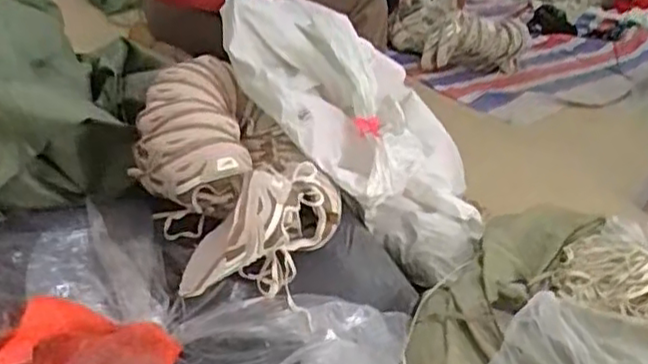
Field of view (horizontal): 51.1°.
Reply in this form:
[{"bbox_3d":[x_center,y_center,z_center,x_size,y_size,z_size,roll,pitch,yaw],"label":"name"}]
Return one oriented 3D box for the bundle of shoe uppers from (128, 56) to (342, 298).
[{"bbox_3d":[-0.166,-0.012,1.112,0.260,0.233,0.411,-17,37,-38],"label":"bundle of shoe uppers"}]

